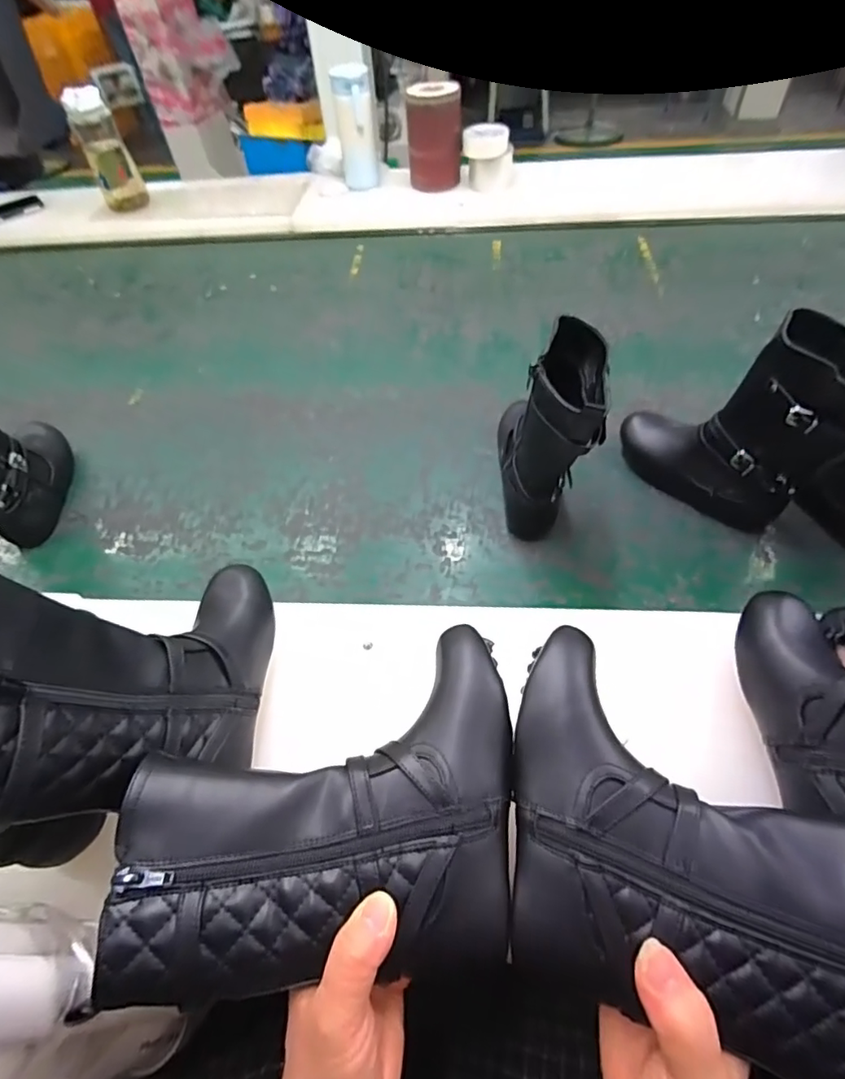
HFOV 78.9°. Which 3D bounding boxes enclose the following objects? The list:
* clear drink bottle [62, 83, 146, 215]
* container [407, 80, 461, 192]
[{"bbox_3d":[-0.615,-0.752,1.001,0.081,0.191,0.077,-23,54,-13],"label":"clear drink bottle"},{"bbox_3d":[0.025,-0.779,1.003,0.103,0.163,0.093,2,53,6],"label":"container"}]

